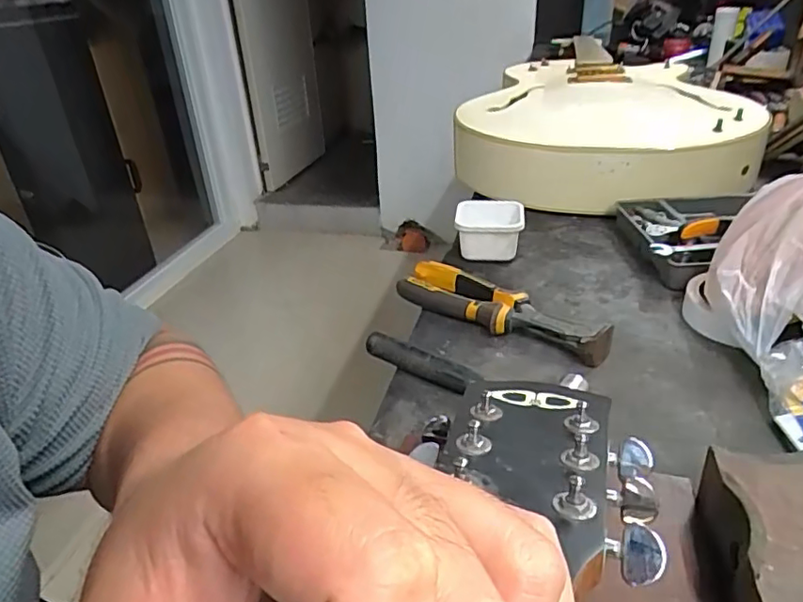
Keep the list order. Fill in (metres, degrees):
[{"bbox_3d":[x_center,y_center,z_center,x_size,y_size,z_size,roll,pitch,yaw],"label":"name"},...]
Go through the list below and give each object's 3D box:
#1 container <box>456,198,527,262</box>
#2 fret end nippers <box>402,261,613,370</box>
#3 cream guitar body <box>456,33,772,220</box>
[{"bbox_3d":[0.098,-0.079,0.651,0.074,0.048,0.077,2,31,10],"label":"container"},{"bbox_3d":[0.089,0.006,0.533,0.213,0.029,0.051,20,38,35],"label":"fret end nippers"},{"bbox_3d":[0.283,-0.272,0.901,0.388,0.119,0.495,0,30,6],"label":"cream guitar body"}]

